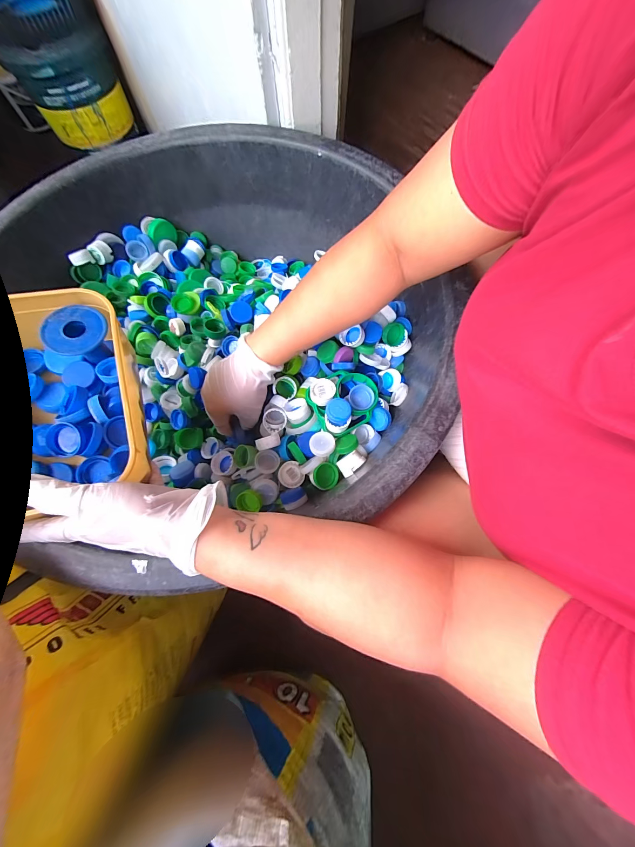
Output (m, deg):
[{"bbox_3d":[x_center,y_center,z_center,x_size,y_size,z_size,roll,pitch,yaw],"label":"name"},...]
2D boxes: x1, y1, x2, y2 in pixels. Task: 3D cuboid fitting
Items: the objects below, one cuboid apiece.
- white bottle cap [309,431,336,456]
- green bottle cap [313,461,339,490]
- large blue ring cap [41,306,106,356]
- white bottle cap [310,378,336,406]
[{"bbox_3d":[0.006,0.025,0.375,0.030,0.015,0.031,0,71,1],"label":"white bottle cap"},{"bbox_3d":[0.010,0.062,0.366,0.030,0.012,0.030,0,71,1],"label":"green bottle cap"},{"bbox_3d":[-0.219,-0.084,0.276,0.046,0.012,0.051,37,75,12],"label":"large blue ring cap"},{"bbox_3d":[0.007,-0.039,0.393,0.032,0.019,0.034,0,71,1],"label":"white bottle cap"}]

